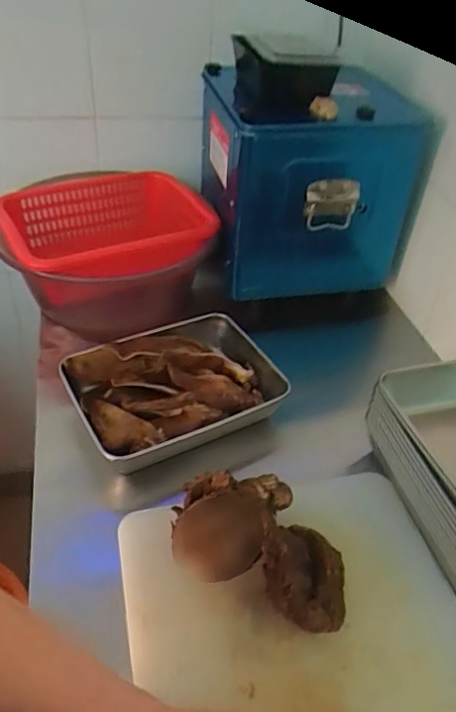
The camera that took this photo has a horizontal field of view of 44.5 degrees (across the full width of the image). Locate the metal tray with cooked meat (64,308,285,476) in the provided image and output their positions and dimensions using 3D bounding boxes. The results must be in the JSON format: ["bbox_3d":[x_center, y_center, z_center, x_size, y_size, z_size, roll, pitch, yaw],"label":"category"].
[{"bbox_3d":[-0.064,0.039,0.732,0.266,0.049,0.197,-18,46,-25],"label":"metal tray with cooked meat"}]

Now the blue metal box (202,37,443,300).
[{"bbox_3d":[0.122,-0.293,0.877,0.284,0.321,0.236,-6,42,-13],"label":"blue metal box"}]

